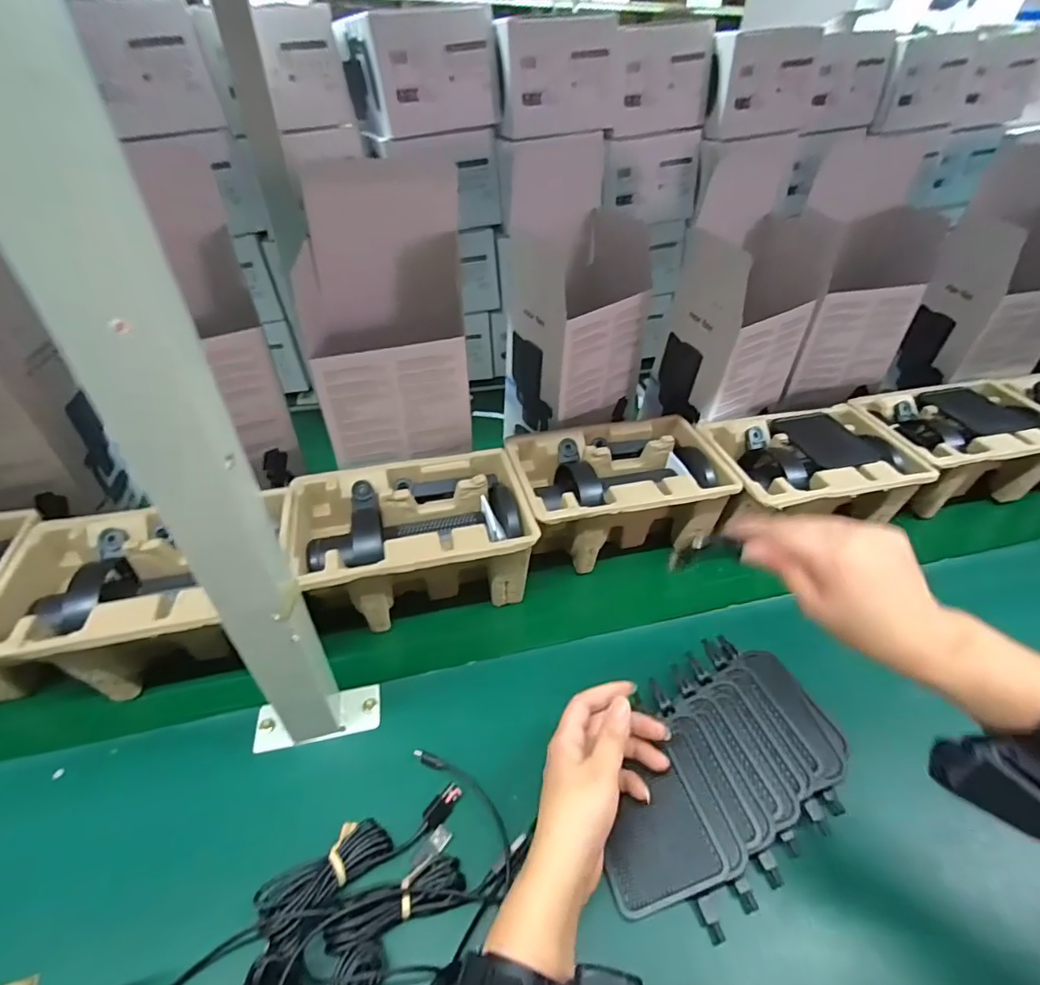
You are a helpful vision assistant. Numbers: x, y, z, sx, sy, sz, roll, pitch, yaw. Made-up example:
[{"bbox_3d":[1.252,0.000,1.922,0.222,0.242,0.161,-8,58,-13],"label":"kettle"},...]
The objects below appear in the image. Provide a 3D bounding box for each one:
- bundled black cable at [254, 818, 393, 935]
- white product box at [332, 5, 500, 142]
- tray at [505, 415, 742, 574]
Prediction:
[{"bbox_3d":[-0.131,0.258,0.349,0.083,0.020,0.031,-28,48,-28],"label":"bundled black cable"},{"bbox_3d":[-0.131,-0.534,0.653,0.167,0.114,0.136,-16,43,-18],"label":"white product box"},{"bbox_3d":[0.109,-0.001,0.595,0.229,0.098,0.149,-9,41,-10],"label":"tray"}]

